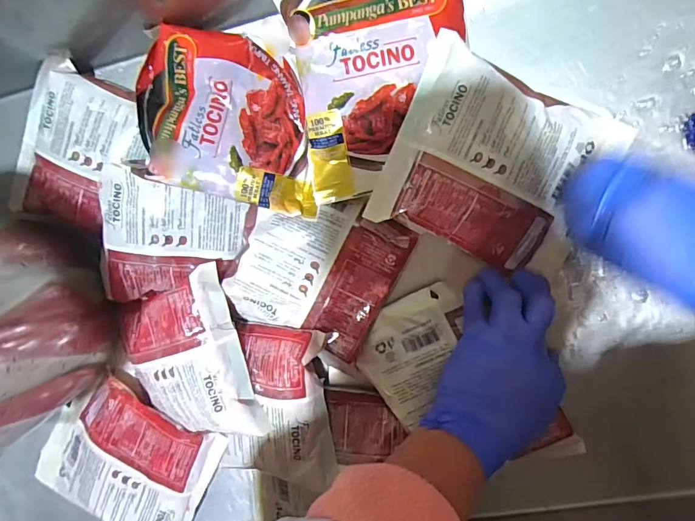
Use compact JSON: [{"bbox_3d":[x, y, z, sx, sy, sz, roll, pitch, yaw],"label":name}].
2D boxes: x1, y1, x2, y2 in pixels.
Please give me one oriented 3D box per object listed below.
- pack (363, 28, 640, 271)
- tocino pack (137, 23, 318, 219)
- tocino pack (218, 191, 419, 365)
[{"bbox_3d":[0.119,-0.072,0.346,0.163,0.020,0.139,21,98,-9],"label":"pack"},{"bbox_3d":[-0.091,-0.111,0.357,0.145,0.025,0.121,11,87,-7],"label":"tocino pack"},{"bbox_3d":[-0.024,0.008,0.374,0.124,0.035,0.121,24,98,4],"label":"tocino pack"}]

